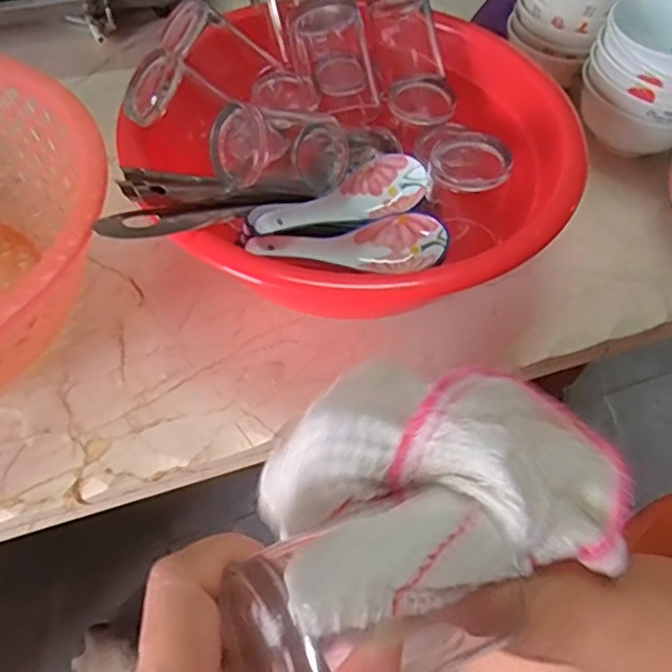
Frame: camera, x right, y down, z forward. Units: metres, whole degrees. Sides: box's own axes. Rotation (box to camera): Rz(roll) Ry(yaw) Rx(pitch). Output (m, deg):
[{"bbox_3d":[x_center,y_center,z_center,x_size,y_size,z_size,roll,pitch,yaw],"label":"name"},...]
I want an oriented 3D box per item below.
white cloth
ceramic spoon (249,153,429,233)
[{"bbox_3d":[0.033,0.045,0.215,0.120,0.049,0.084,-10,59,-11],"label":"white cloth"},{"bbox_3d":[0.002,-0.092,0.423,0.128,0.028,0.035,-22,59,-18],"label":"ceramic spoon"}]

